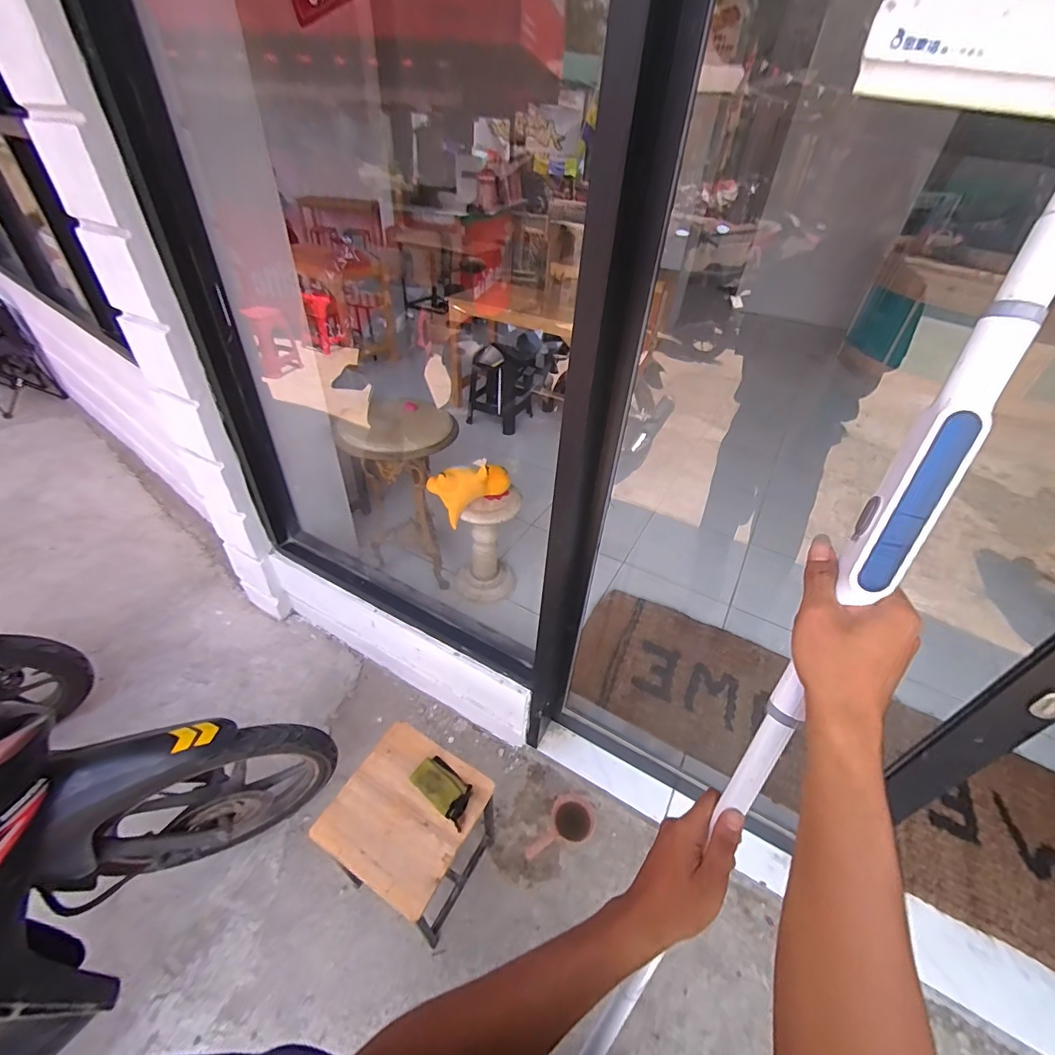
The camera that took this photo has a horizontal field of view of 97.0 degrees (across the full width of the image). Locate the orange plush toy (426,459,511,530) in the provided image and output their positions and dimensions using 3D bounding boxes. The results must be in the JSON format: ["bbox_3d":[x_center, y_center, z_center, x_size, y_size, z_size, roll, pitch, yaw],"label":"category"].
[{"bbox_3d":[-0.203,-0.154,1.668,0.259,0.174,0.134,-31,51,-35],"label":"orange plush toy"}]

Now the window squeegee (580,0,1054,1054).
[{"bbox_3d":[0.211,0.146,0.360,0.267,0.933,0.051,24,16,22],"label":"window squeegee"}]

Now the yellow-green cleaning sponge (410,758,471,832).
[{"bbox_3d":[-0.182,0.571,1.026,0.146,0.020,0.076,29,46,27],"label":"yellow-green cleaning sponge"}]

